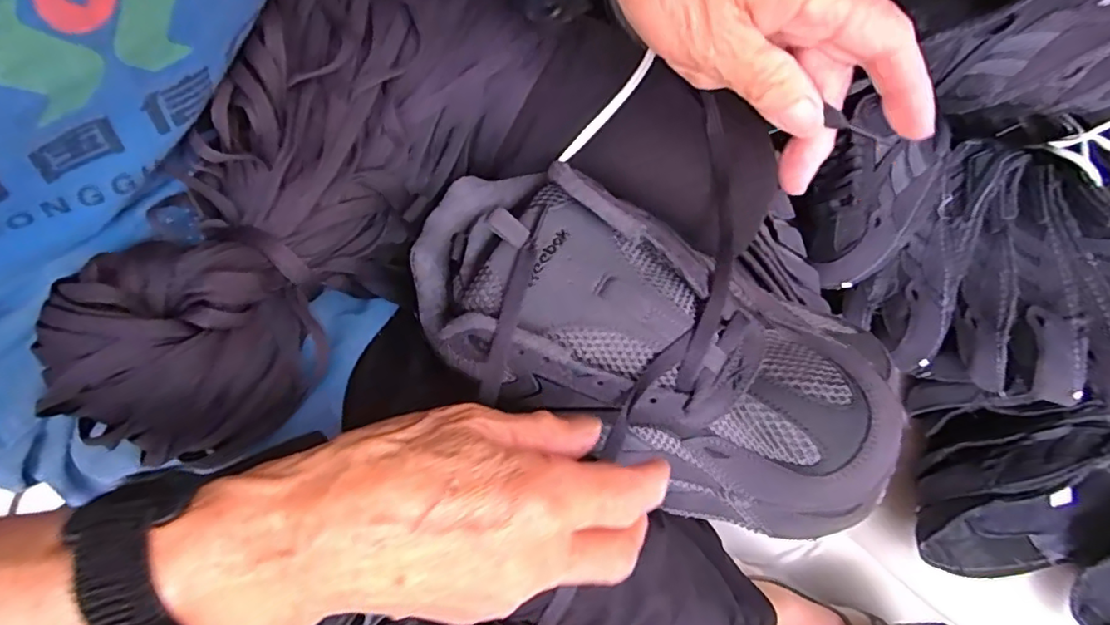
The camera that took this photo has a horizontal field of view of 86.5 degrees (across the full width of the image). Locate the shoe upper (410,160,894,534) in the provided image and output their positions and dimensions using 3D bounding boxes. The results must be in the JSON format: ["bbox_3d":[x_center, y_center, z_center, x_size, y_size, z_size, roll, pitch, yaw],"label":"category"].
[{"bbox_3d":[0.036,0.014,0.286,0.239,0.065,0.105,30,77,7],"label":"shoe upper"}]

